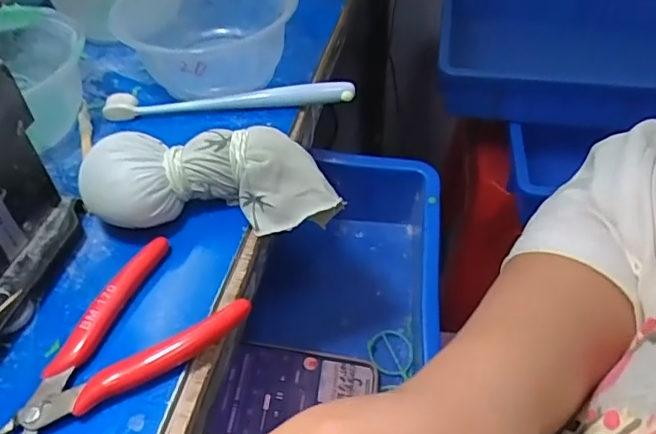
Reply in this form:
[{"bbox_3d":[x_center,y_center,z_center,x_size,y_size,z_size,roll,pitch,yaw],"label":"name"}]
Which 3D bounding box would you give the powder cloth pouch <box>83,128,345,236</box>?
[{"bbox_3d":[-0.067,-0.023,0.334,0.147,0.045,0.056,2,47,-14],"label":"powder cloth pouch"}]

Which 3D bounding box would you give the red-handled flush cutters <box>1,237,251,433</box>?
[{"bbox_3d":[-0.109,0.056,0.285,0.118,0.015,0.072,-27,53,-22],"label":"red-handled flush cutters"}]

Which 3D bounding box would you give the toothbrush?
[{"bbox_3d":[-0.073,-0.086,0.415,0.182,0.022,0.014,-3,48,-2],"label":"toothbrush"}]

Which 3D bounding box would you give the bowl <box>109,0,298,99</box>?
[{"bbox_3d":[-0.096,-0.149,0.444,0.130,0.067,0.141,0,48,0],"label":"bowl"}]

